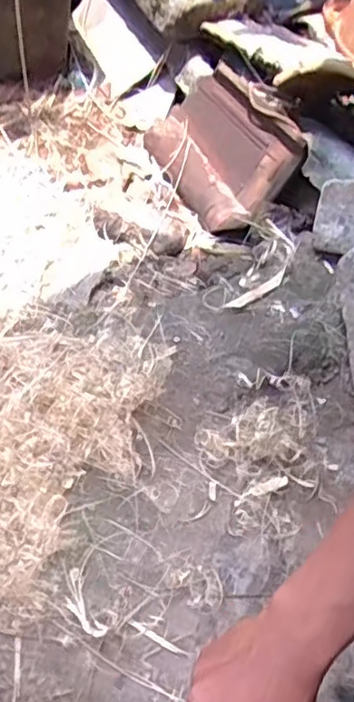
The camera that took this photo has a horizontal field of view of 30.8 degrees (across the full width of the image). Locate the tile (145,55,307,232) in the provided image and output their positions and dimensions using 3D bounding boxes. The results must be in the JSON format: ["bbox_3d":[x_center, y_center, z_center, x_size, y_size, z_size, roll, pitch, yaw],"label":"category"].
[{"bbox_3d":[0.070,-0.342,1.073,0.046,0.199,0.297,11,39,-52],"label":"tile"}]

